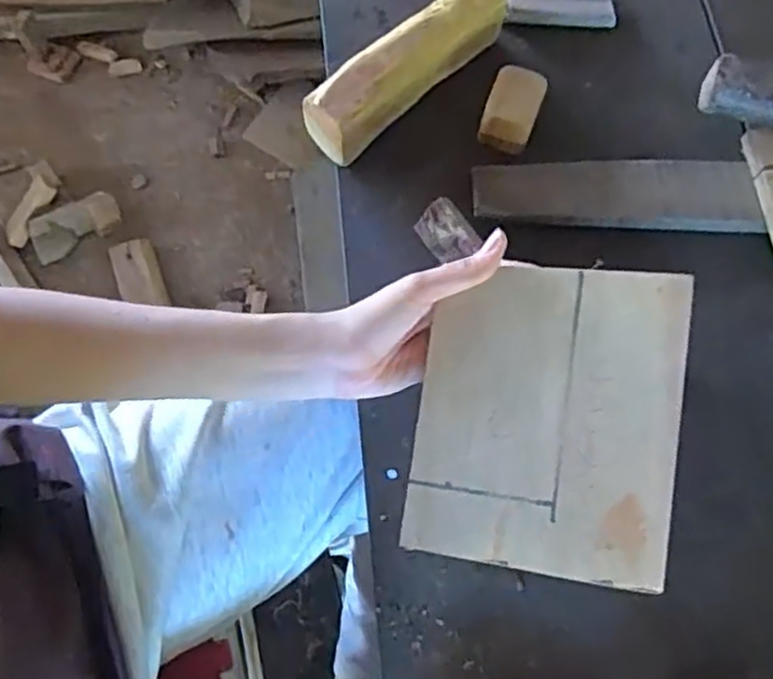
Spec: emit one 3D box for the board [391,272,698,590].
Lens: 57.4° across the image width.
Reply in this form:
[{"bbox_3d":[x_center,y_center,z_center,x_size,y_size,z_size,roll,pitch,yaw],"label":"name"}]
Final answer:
[{"bbox_3d":[0.091,0.044,0.403,0.143,0.006,0.171,7,82,11],"label":"board"}]

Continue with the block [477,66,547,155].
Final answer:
[{"bbox_3d":[0.093,-0.169,0.522,0.036,0.034,0.048,21,71,5],"label":"block"}]

